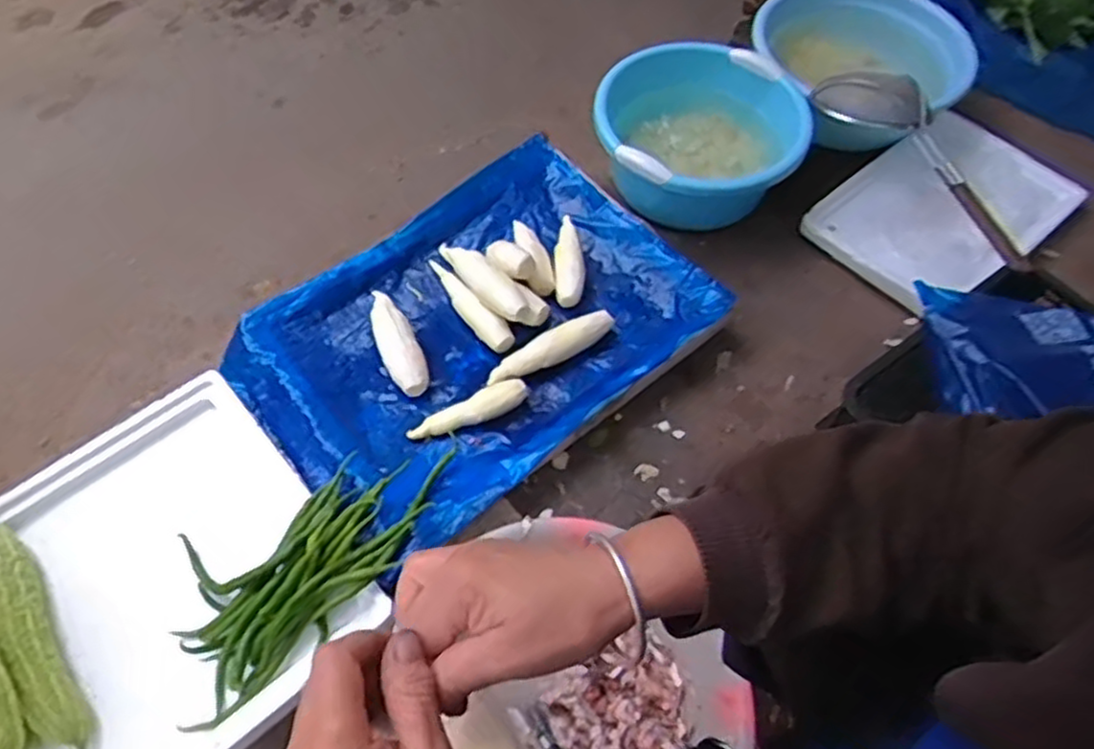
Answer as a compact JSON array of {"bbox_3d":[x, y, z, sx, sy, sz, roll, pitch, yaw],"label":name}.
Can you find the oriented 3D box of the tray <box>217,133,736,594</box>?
[{"bbox_3d":[-0.100,-0.076,1.087,0.652,0.073,0.461,-36,66,-20],"label":"tray"}]

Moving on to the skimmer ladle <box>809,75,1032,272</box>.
[{"bbox_3d":[0.638,-0.351,1.220,0.153,0.088,0.460,-35,69,-6],"label":"skimmer ladle"}]

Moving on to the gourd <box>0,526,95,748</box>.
[{"bbox_3d":[-0.598,0.296,0.846,0.056,0.055,0.292,-27,63,-16],"label":"gourd"}]

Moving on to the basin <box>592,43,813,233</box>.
[{"bbox_3d":[0.250,-0.403,1.254,0.341,0.166,0.329,1,59,-1],"label":"basin"}]

